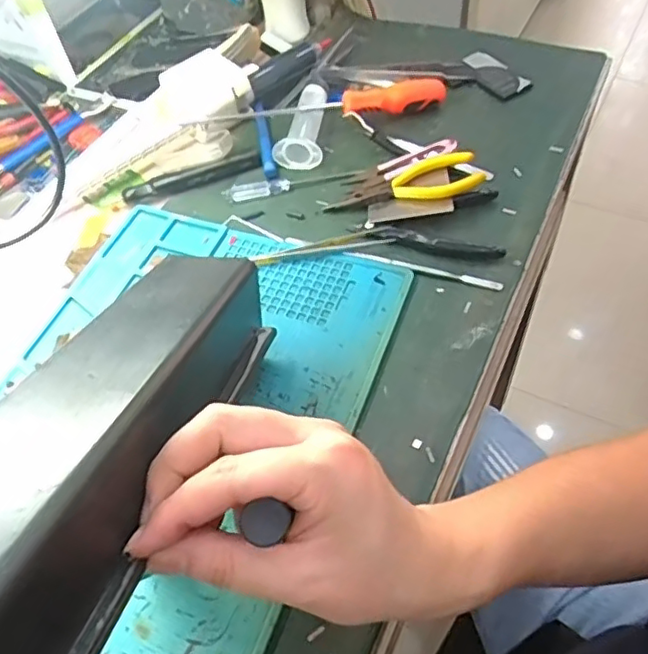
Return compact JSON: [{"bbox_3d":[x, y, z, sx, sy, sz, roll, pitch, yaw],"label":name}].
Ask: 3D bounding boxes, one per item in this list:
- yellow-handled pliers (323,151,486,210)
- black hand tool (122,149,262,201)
[{"bbox_3d":[0.068,-0.115,0.512,0.125,0.021,0.054,-13,54,-6],"label":"yellow-handled pliers"},{"bbox_3d":[-0.116,-0.133,0.549,0.124,0.010,0.017,-20,55,-10],"label":"black hand tool"}]

